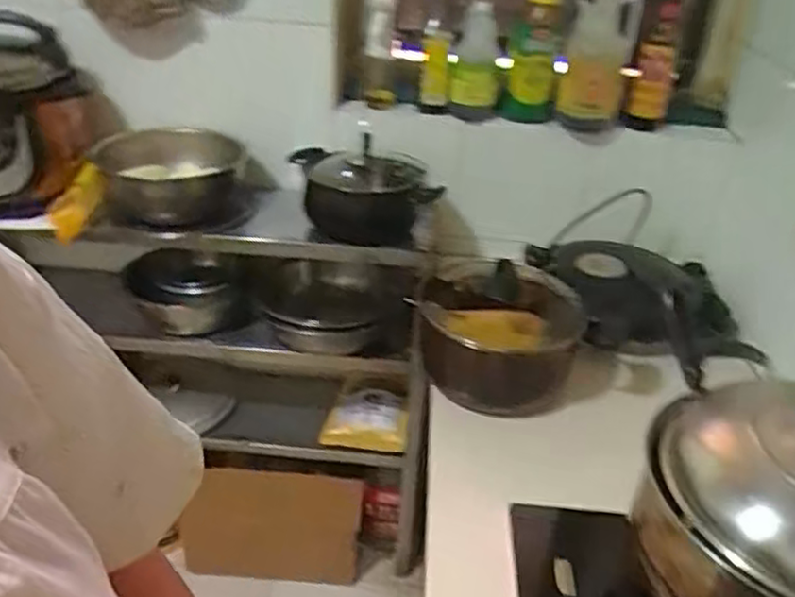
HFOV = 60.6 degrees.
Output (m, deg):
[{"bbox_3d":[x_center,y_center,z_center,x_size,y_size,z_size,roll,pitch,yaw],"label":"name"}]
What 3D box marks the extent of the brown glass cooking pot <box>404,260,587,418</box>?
[{"bbox_3d":[0.146,0.056,1.033,0.231,0.143,0.211,2,31,-1],"label":"brown glass cooking pot"}]

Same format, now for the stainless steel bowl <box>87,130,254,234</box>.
[{"bbox_3d":[-0.380,-0.210,1.171,0.252,0.125,0.193,-6,32,-15],"label":"stainless steel bowl"}]

